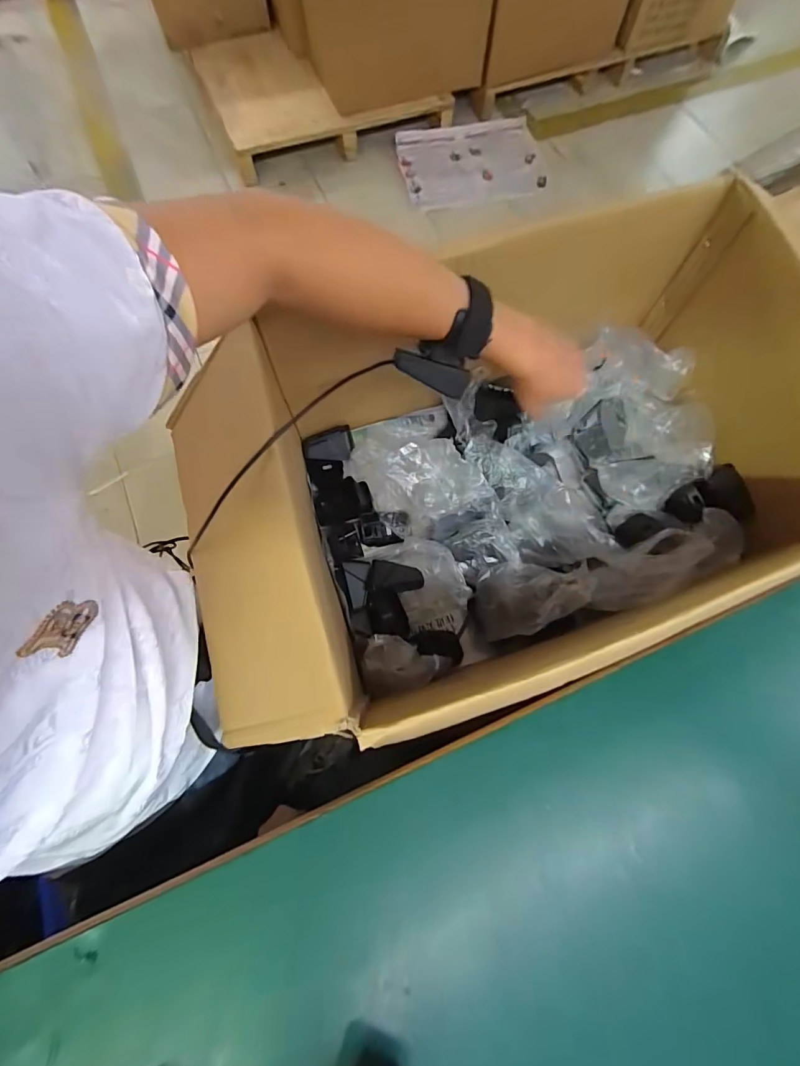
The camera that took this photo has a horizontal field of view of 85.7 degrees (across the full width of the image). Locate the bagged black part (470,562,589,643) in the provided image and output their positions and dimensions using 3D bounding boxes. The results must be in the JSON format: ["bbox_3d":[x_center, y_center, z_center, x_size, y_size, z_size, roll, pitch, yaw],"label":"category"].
[{"bbox_3d":[0.152,0.072,0.487,0.125,0.053,0.070,-14,71,-7],"label":"bagged black part"}]

